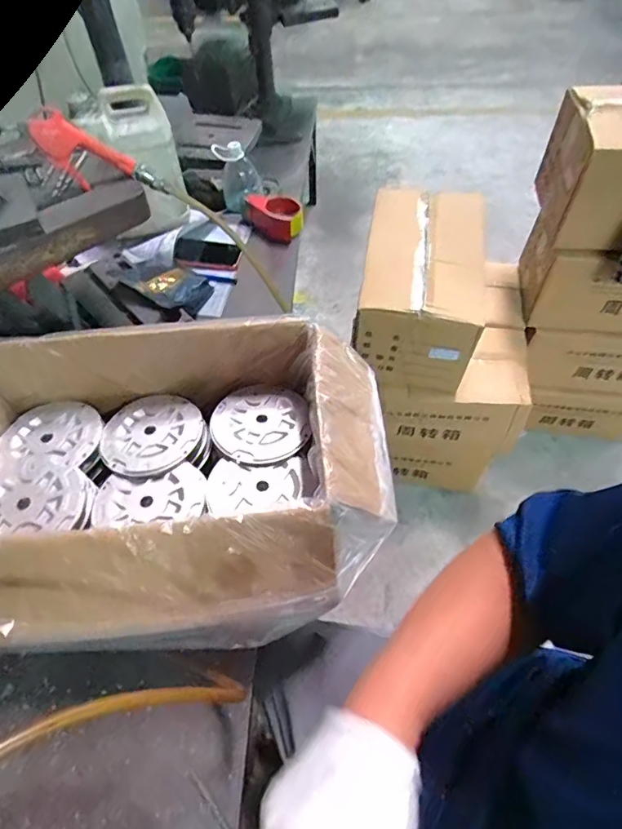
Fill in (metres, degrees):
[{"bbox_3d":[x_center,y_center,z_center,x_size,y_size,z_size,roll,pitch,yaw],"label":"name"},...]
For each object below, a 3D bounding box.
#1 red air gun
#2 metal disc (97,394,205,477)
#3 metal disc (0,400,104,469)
[{"bbox_3d":[-0.296,-0.334,0.623,0.062,0.120,0.021,-47,46,24],"label":"red air gun"},{"bbox_3d":[-0.221,0.025,0.668,0.135,0.016,0.132,-1,55,1],"label":"metal disc"},{"bbox_3d":[-0.353,0.025,0.659,0.127,0.018,0.109,2,50,-1],"label":"metal disc"}]

